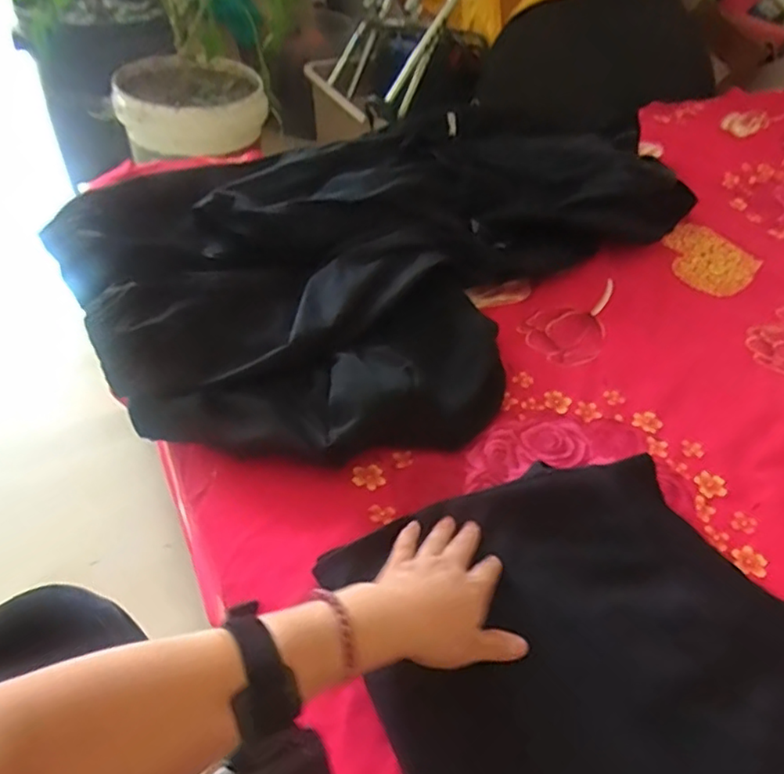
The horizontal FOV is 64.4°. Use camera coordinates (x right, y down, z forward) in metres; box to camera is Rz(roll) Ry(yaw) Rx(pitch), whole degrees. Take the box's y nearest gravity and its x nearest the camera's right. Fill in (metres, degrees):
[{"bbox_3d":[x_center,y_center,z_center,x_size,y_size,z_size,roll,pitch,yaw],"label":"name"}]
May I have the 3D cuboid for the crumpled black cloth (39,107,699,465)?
[{"bbox_3d":[-0.014,-0.222,0.842,0.549,0.096,0.809,34,52,24],"label":"crumpled black cloth"}]

